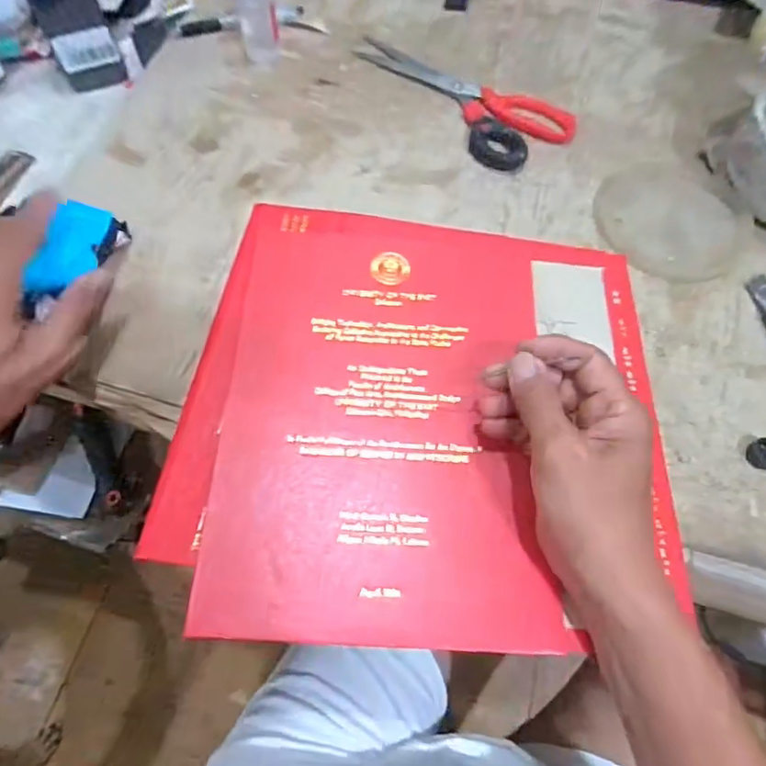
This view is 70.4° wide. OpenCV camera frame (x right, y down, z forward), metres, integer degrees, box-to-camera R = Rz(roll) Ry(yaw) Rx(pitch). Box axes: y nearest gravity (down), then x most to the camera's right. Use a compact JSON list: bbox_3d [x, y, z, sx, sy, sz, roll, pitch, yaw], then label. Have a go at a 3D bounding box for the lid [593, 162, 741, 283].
[{"bbox_3d":[0.242,-0.141,0.463,0.124,0.008,0.124,1,64,-2],"label":"lid"}]

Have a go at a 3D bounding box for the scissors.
[{"bbox_3d":[0.073,-0.284,0.524,0.102,0.012,0.224,-41,72,-20],"label":"scissors"}]

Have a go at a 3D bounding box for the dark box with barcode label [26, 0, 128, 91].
[{"bbox_3d":[-0.283,-0.337,0.484,0.056,0.144,0.044,-24,67,-14],"label":"dark box with barcode label"}]

